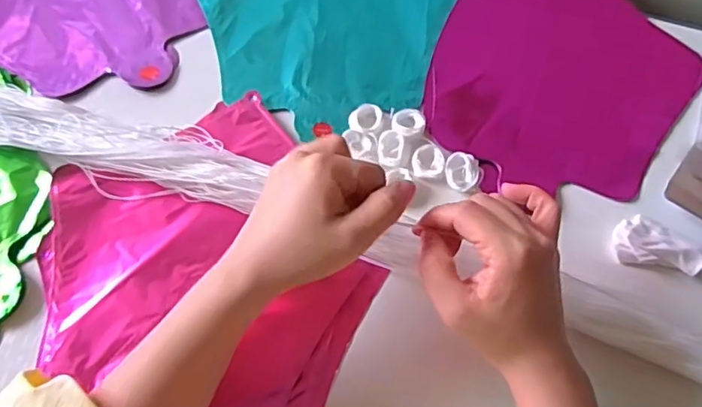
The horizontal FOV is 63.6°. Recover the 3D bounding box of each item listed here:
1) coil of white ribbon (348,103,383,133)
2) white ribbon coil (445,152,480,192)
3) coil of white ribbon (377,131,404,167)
[{"bbox_3d":[0.011,-0.066,0.446,0.024,0.006,0.026,0,64,0],"label":"coil of white ribbon"},{"bbox_3d":[0.083,-0.024,0.424,0.025,0.007,0.029,15,65,7],"label":"white ribbon coil"},{"bbox_3d":[0.030,-0.042,0.432,0.020,0.008,0.029,14,65,6],"label":"coil of white ribbon"}]

